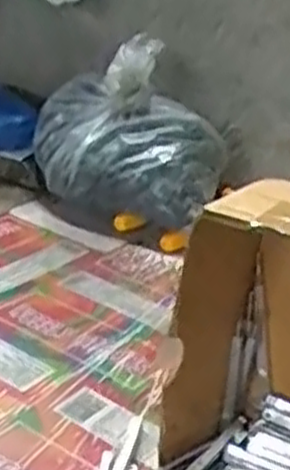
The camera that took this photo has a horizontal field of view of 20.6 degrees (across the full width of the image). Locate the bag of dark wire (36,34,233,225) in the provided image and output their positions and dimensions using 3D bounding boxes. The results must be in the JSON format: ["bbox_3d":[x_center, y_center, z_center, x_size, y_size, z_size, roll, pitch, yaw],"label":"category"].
[{"bbox_3d":[-0.015,-0.084,0.698,0.175,0.139,0.096,16,28,23],"label":"bag of dark wire"}]

